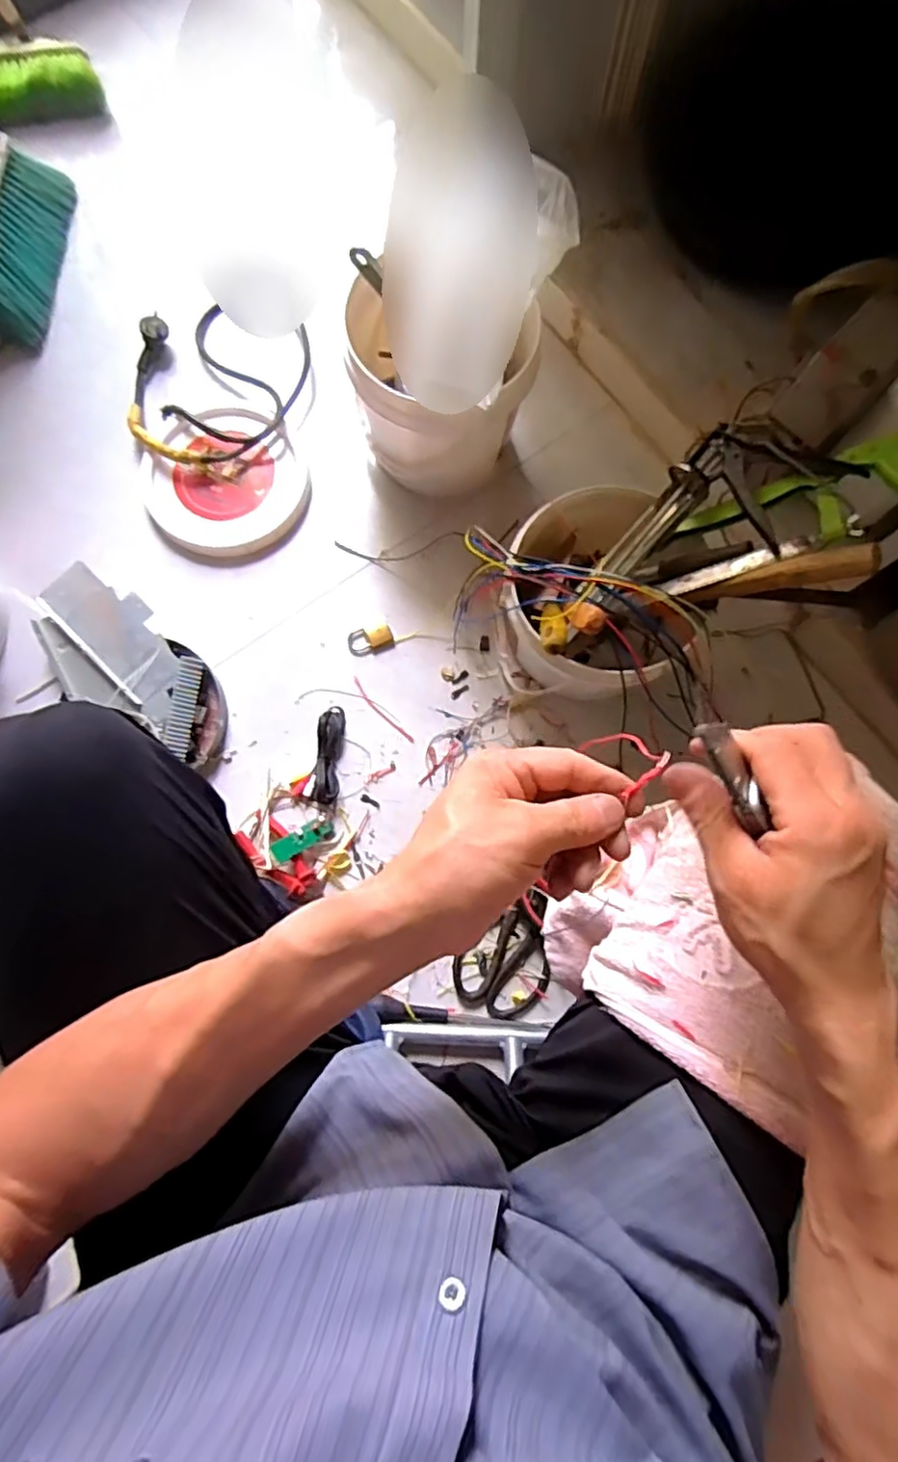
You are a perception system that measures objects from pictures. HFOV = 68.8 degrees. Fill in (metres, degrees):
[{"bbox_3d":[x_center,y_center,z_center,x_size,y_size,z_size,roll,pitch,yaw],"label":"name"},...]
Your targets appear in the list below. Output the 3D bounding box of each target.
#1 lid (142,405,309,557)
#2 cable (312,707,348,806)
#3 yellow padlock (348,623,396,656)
[{"bbox_3d":[-0.312,-0.349,0.912,0.208,0.028,0.218,0,79,-1],"label":"lid"},{"bbox_3d":[-0.153,0.029,0.837,0.034,0.025,0.123,4,78,0],"label":"cable"},{"bbox_3d":[-0.105,-0.124,0.883,0.061,0.021,0.035,-11,79,-4],"label":"yellow padlock"}]

